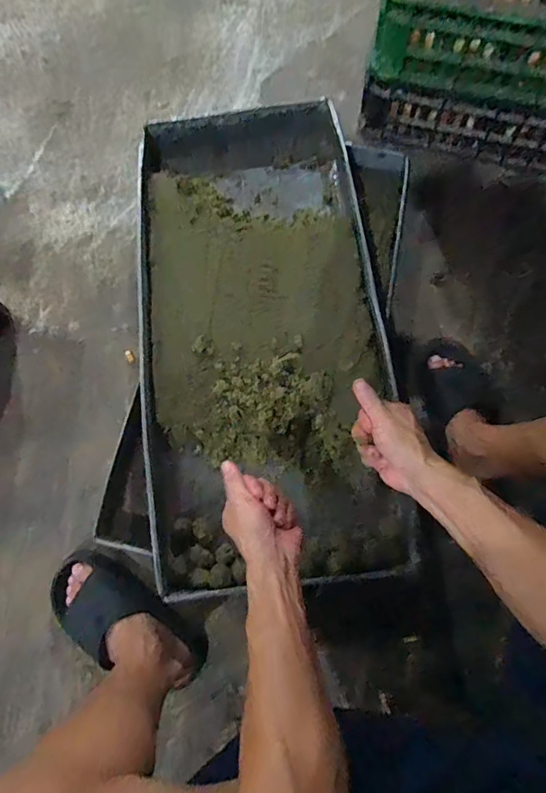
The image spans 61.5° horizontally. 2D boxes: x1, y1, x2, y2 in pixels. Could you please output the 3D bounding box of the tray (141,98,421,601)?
[{"bbox_3d":[-0.018,-0.132,0.749,0.368,0.072,0.806,-6,71,0],"label":"tray"}]

